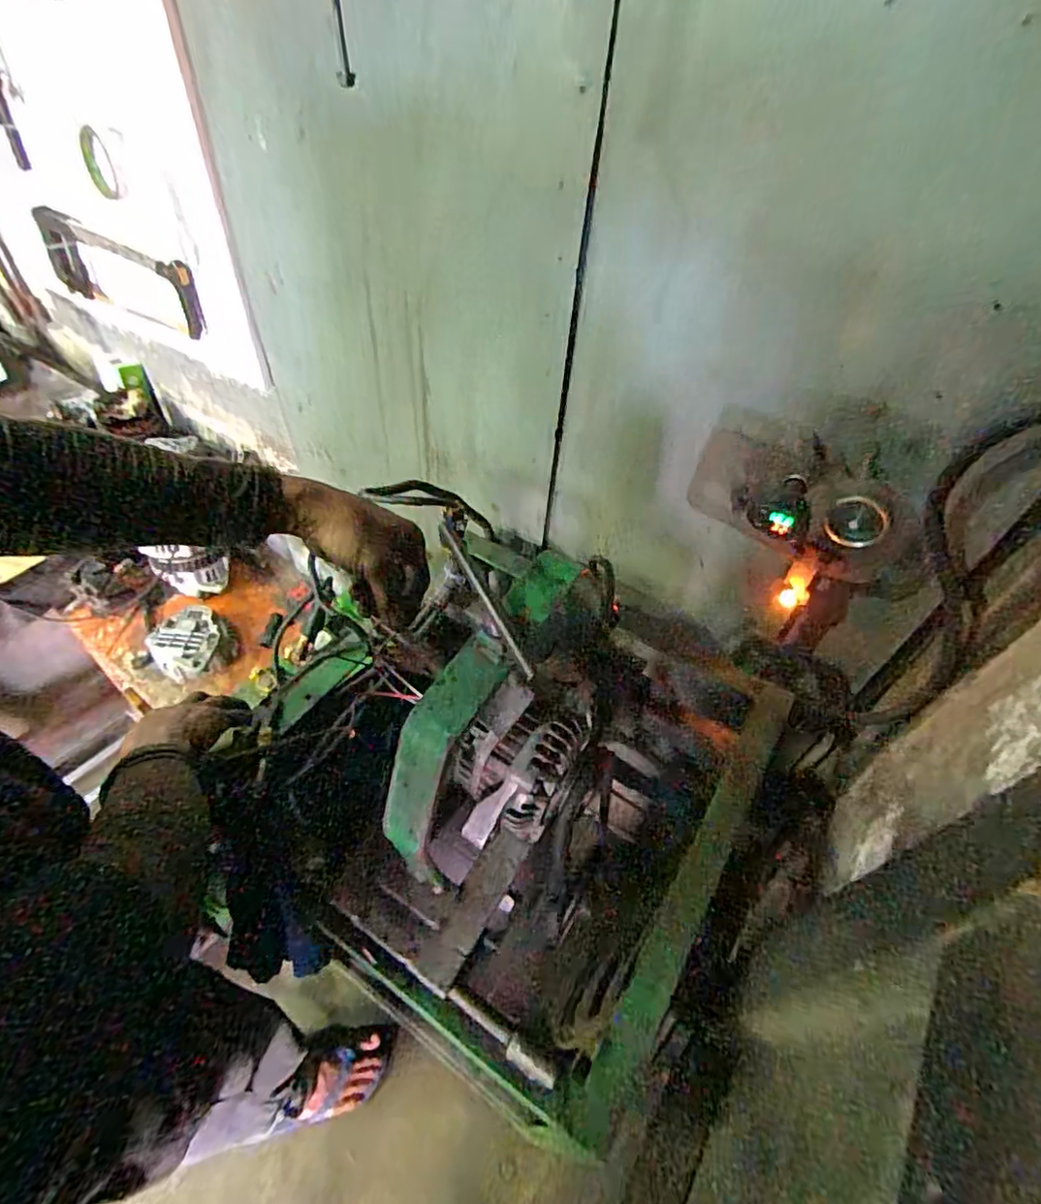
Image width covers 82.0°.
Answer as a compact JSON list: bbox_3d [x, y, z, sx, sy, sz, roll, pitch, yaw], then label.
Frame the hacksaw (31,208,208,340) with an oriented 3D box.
[{"bbox_3d":[-0.708,-0.571,1.049,0.391,0.142,0.026,26,53,17],"label":"hacksaw"}]

